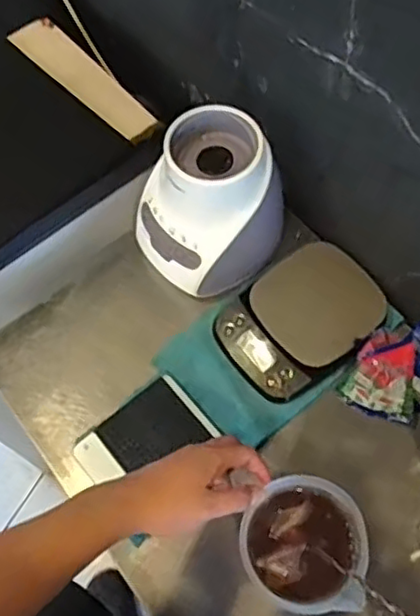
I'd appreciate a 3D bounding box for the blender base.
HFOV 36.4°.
[{"bbox_3d":[-0.007,-0.121,0.794,0.161,0.191,0.156,-41,69,-14],"label":"blender base"}]

